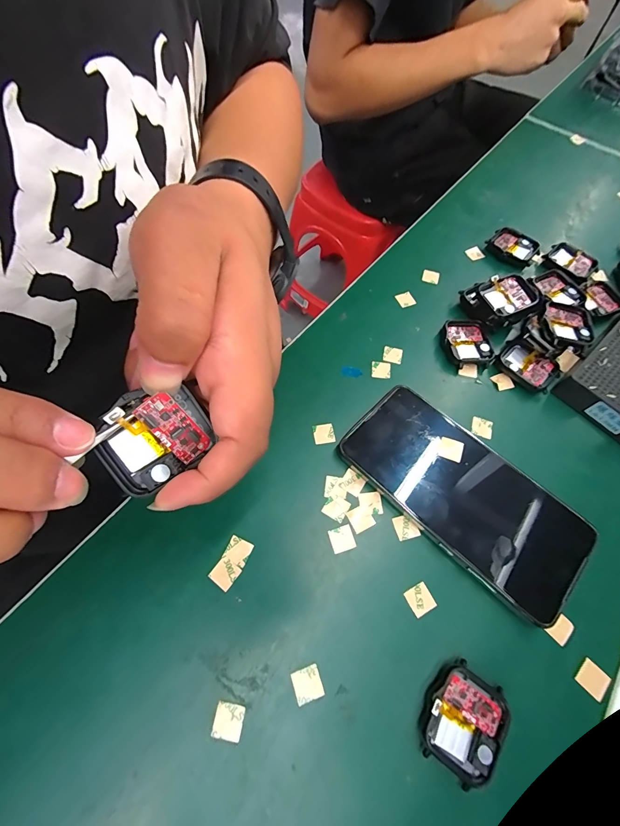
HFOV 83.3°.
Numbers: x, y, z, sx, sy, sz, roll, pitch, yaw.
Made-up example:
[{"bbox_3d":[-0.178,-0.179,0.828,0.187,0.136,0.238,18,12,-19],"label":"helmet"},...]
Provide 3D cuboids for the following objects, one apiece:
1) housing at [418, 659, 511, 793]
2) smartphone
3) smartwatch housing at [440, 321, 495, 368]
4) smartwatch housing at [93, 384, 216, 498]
[{"bbox_3d":[0.082,0.164,0.187,0.038,0.010,0.046,34,68,14],"label":"housing"},{"bbox_3d":[0.102,0.053,0.241,0.160,0.014,0.078,41,69,17],"label":"smartphone"},{"bbox_3d":[0.132,-0.060,0.300,0.040,0.013,0.042,-10,65,-7],"label":"smartwatch housing"},{"bbox_3d":[-0.063,0.010,0.138,0.043,0.009,0.035,-32,111,-8],"label":"smartwatch housing"}]

